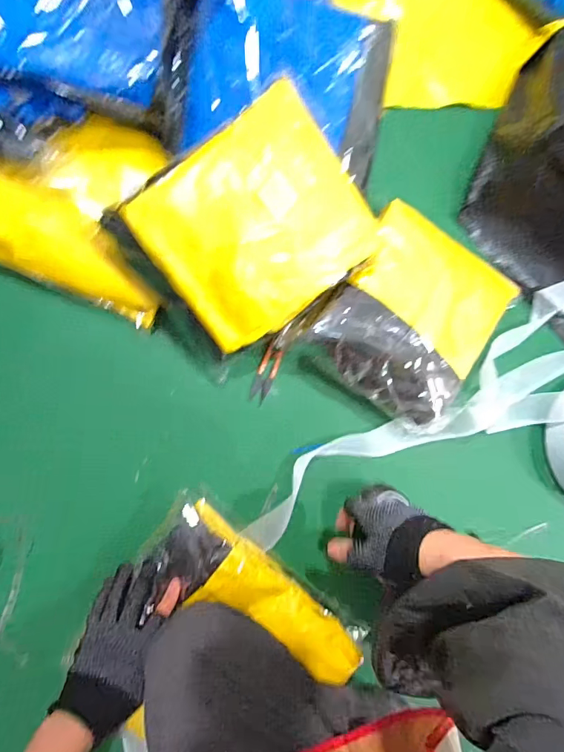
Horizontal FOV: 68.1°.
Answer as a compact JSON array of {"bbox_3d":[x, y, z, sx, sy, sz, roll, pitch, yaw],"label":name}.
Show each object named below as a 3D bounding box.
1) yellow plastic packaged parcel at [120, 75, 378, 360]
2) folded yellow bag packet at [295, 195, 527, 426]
[{"bbox_3d":[-0.023,-0.175,0.499,0.247,0.045,0.214,-41,113,-4],"label":"yellow plastic packaged parcel"},{"bbox_3d":[0.195,-0.090,0.588,0.242,0.056,0.282,35,77,-11],"label":"folded yellow bag packet"}]

